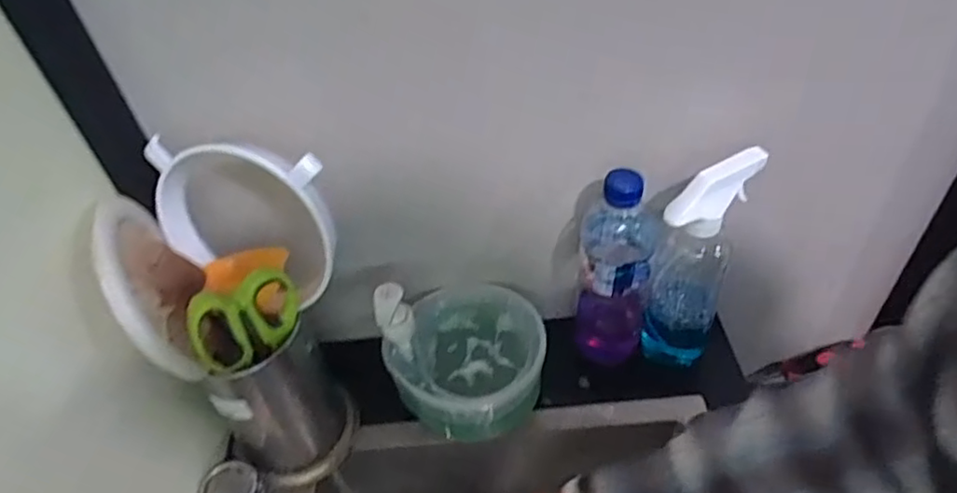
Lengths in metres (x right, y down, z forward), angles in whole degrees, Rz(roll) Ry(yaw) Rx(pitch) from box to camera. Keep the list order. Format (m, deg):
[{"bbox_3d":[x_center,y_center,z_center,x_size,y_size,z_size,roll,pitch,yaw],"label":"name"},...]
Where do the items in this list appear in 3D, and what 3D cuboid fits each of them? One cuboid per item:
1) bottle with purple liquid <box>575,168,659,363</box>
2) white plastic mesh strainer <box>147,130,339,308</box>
[{"bbox_3d":[0.128,0.026,0.599,0.065,0.219,0.061,7,47,14],"label":"bottle with purple liquid"},{"bbox_3d":[-0.173,-0.024,0.521,0.142,0.165,0.075,2,46,10],"label":"white plastic mesh strainer"}]

